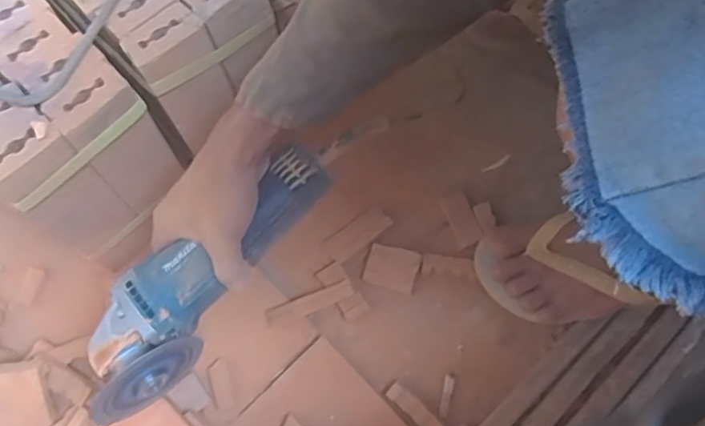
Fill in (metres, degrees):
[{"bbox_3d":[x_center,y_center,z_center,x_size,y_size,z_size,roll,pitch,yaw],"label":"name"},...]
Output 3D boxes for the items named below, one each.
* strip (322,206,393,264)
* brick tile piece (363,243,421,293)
[{"bbox_3d":[0.006,0.022,0.639,0.074,0.009,0.032,-35,71,-11],"label":"strip"},{"bbox_3d":[0.042,0.058,0.626,0.054,0.009,0.042,15,69,8],"label":"brick tile piece"}]

